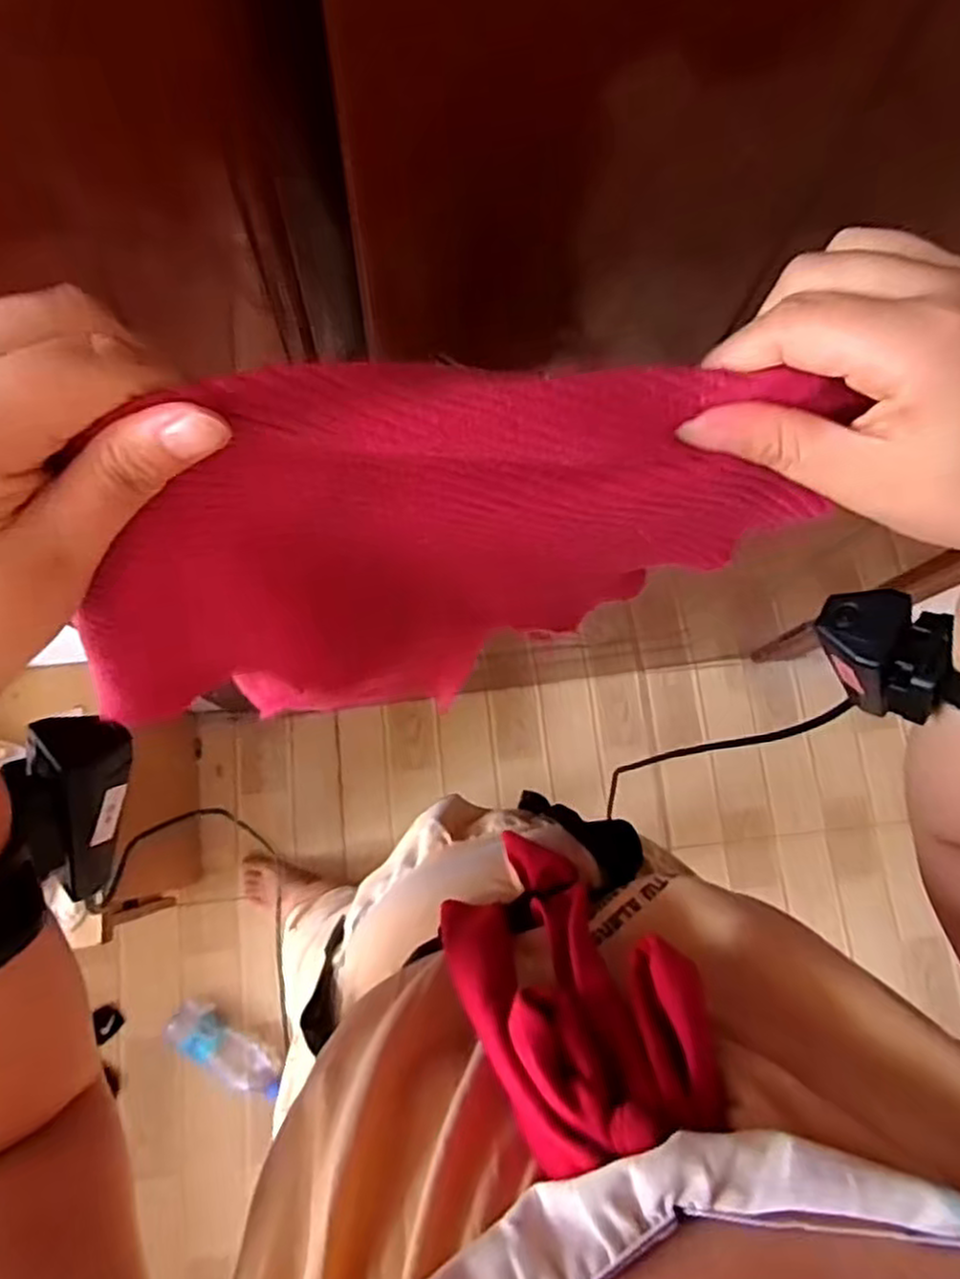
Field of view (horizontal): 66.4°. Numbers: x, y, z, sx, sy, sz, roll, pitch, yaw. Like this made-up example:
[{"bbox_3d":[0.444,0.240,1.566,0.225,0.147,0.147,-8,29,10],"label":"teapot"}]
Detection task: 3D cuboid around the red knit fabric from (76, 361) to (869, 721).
[{"bbox_3d":[-0.007,-0.032,0.264,0.245,0.162,0.051,-16,75,-5],"label":"red knit fabric"}]

